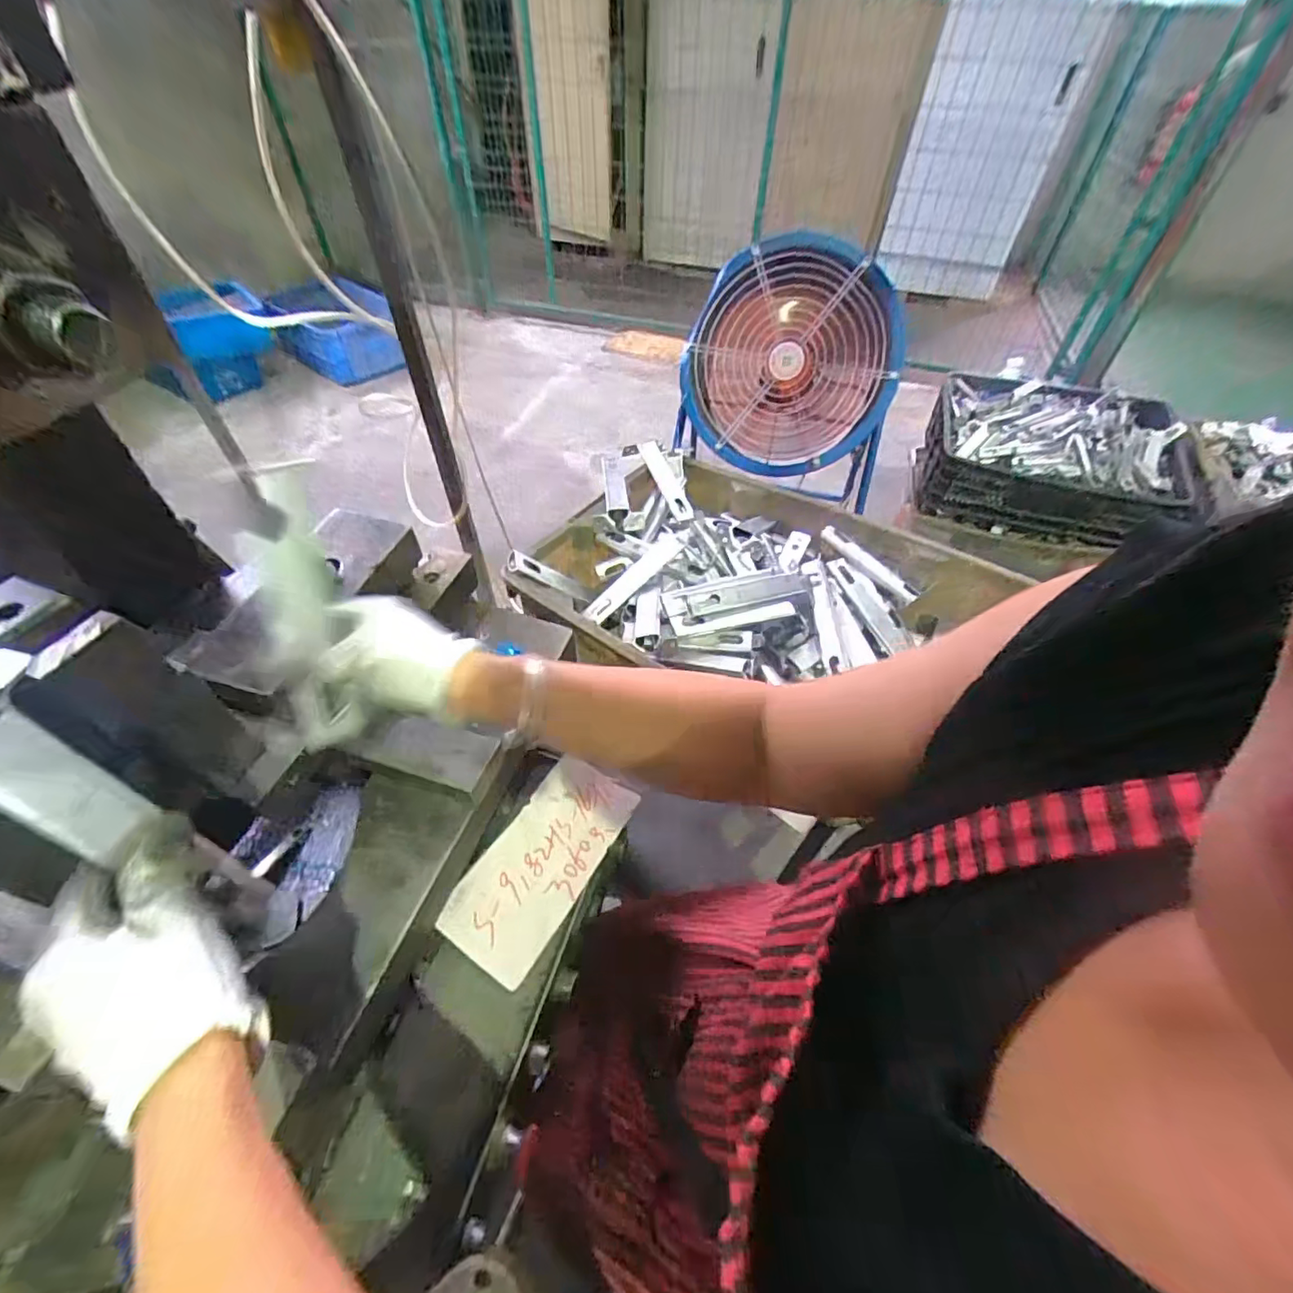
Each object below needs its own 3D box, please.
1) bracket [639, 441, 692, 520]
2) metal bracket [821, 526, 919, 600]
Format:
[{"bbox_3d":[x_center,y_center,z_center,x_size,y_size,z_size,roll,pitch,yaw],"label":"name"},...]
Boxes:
[{"bbox_3d":[0.032,-0.256,0.865,0.034,0.015,0.156,-19,71,-16],"label":"bracket"},{"bbox_3d":[0.315,-0.119,0.795,0.018,0.024,0.160,-32,58,-25],"label":"metal bracket"}]

